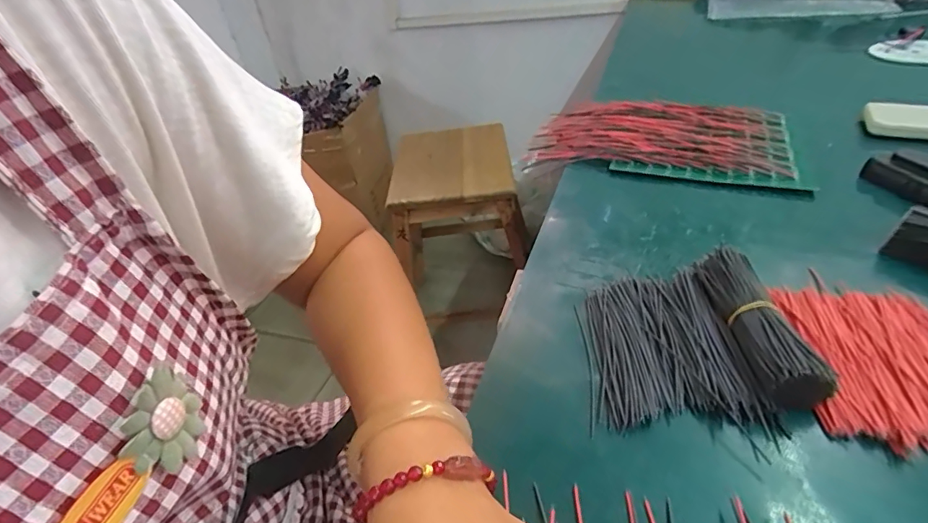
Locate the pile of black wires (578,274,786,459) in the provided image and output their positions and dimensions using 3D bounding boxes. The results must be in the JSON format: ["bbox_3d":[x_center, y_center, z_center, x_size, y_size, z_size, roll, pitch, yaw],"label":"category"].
[{"bbox_3d":[0.134,0.056,0.334,0.102,0.016,0.129,-1,38,7],"label":"pile of black wires"}]

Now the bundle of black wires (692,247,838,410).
[{"bbox_3d":[0.192,0.039,0.325,0.038,0.031,0.116,-8,35,2],"label":"bundle of black wires"}]

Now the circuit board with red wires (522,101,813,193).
[{"bbox_3d":[0.230,-0.154,0.599,0.293,0.019,0.186,8,39,23],"label":"circuit board with red wires"}]

